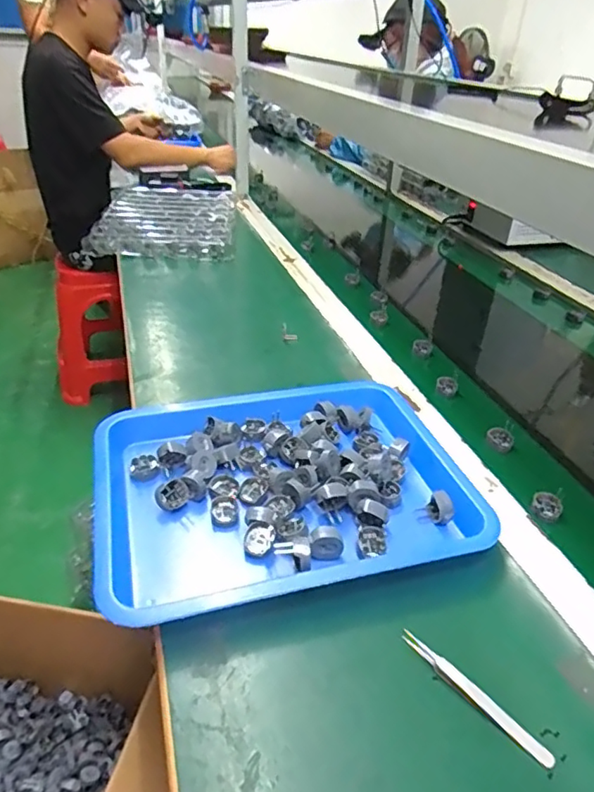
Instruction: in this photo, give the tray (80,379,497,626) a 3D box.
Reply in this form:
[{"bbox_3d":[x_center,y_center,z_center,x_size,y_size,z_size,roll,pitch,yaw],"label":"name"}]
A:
[{"bbox_3d":[-0.009,0.076,0.528,0.338,0.035,0.258,-7,34,-15],"label":"tray"}]

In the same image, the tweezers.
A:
[{"bbox_3d":[0.118,0.200,0.377,0.011,0.004,0.113,-23,41,-34],"label":"tweezers"}]

